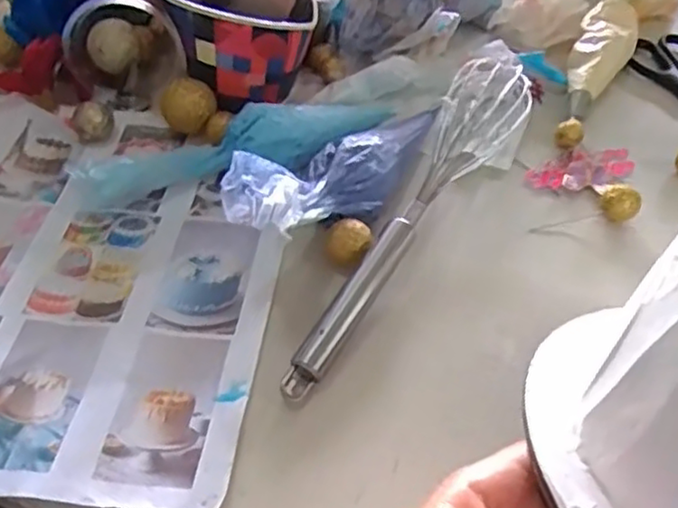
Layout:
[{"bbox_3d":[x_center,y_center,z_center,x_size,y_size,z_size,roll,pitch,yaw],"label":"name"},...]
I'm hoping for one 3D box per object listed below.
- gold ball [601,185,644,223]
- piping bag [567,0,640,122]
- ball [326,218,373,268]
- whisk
[{"bbox_3d":[0.171,-0.028,0.411,0.022,0.020,0.022,-1,49,1],"label":"gold ball"},{"bbox_3d":[0.208,-0.169,0.519,0.041,0.034,0.185,19,53,17],"label":"piping bag"},{"bbox_3d":[0.006,-0.003,0.385,0.025,0.027,0.022,1,49,3],"label":"ball"},{"bbox_3d":[0.047,-0.033,0.404,0.048,0.040,0.287,24,54,21],"label":"whisk"}]

